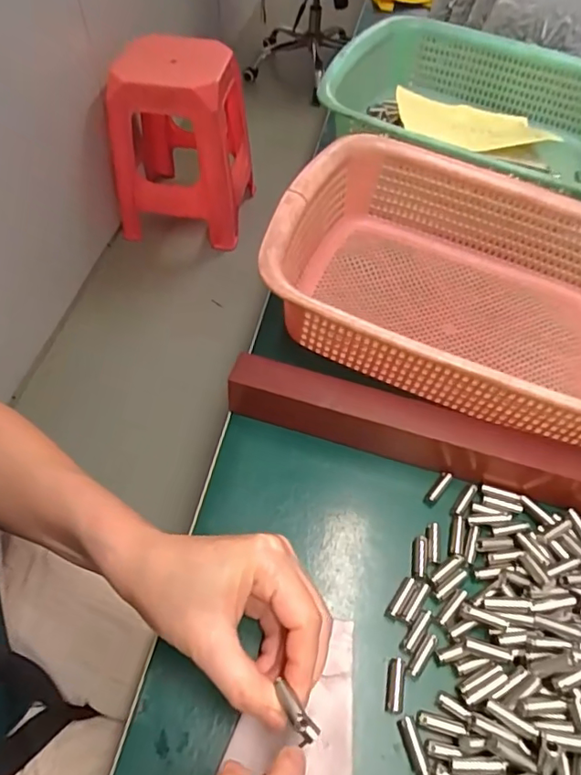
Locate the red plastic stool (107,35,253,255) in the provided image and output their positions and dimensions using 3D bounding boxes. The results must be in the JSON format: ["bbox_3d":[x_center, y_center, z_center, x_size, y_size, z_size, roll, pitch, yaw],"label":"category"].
[{"bbox_3d":[-0.313,-0.717,1.547,0.344,0.477,0.341,7,54,3],"label":"red plastic stool"}]

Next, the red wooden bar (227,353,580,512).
[{"bbox_3d":[0.152,0.044,0.338,0.388,0.039,0.028,15,54,8],"label":"red wooden bar"}]

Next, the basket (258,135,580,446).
[{"bbox_3d":[0.140,-0.075,0.403,0.287,0.096,0.217,19,55,11],"label":"basket"}]

